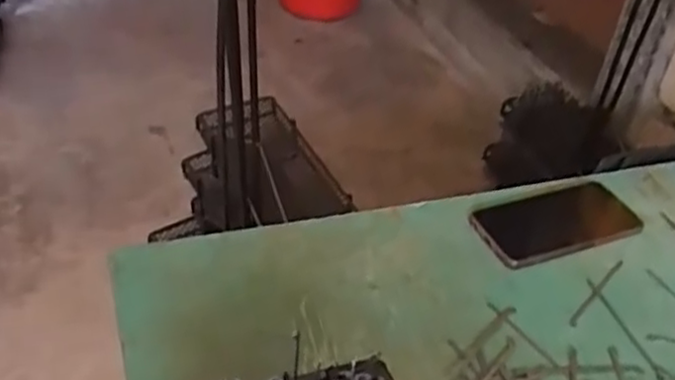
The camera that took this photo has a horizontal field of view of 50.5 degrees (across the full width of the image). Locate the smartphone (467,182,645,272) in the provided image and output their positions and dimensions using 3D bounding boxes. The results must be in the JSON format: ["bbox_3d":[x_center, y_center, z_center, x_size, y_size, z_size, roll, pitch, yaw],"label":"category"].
[{"bbox_3d":[0.211,0.033,0.691,0.162,0.014,0.073,-13,43,-21],"label":"smartphone"}]

